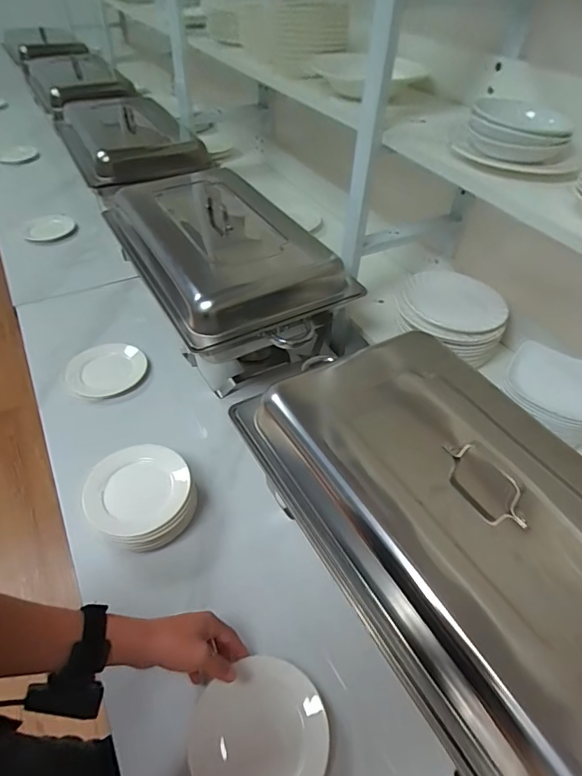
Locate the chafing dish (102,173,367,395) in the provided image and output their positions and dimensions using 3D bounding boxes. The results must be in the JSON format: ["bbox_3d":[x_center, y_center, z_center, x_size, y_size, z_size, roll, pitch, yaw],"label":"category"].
[{"bbox_3d":[-0.145,-0.250,0.975,0.340,0.259,0.598,-23,52,-22],"label":"chafing dish"}]

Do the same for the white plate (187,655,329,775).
[{"bbox_3d":[-0.037,0.404,0.512,0.153,0.032,0.143,1,47,-1],"label":"white plate"}]

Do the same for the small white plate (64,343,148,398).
[{"bbox_3d":[-0.391,-0.038,0.942,0.146,0.032,0.155,1,47,-1],"label":"small white plate"}]

